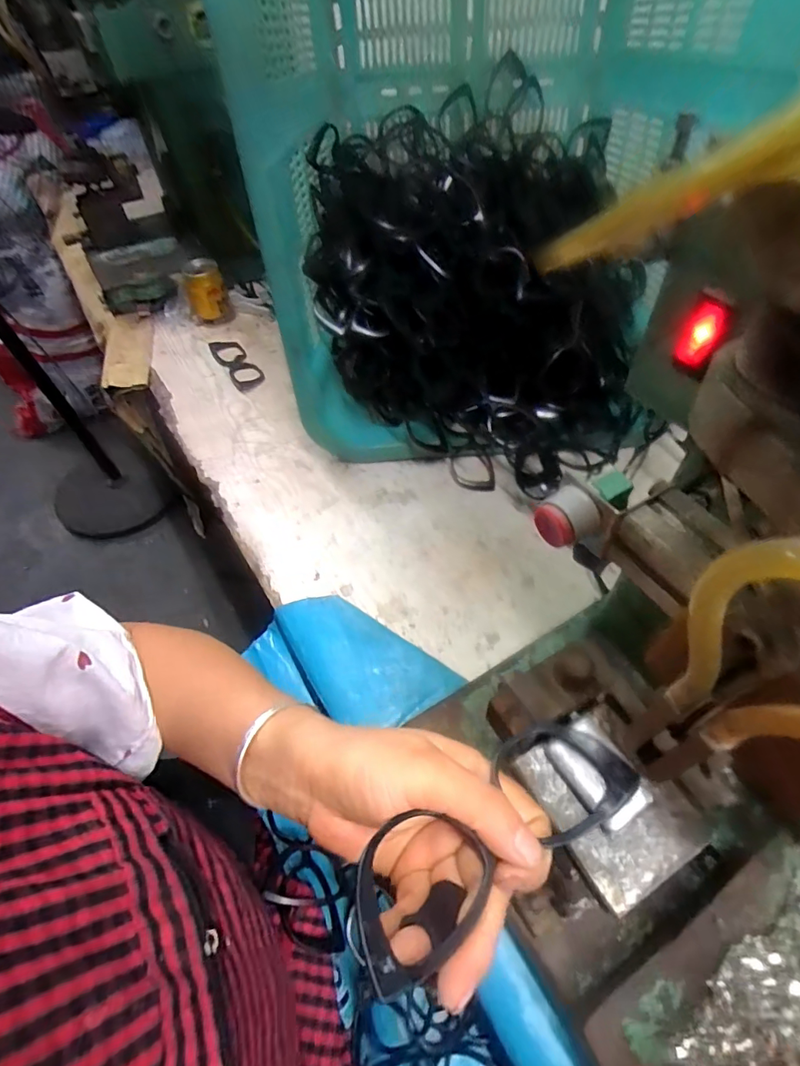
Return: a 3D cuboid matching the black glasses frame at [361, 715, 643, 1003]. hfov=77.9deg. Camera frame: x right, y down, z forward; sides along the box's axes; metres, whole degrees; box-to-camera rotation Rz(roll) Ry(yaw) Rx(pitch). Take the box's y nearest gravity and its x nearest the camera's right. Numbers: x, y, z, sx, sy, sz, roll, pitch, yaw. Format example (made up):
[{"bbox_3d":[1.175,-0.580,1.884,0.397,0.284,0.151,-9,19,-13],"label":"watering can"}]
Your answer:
[{"bbox_3d":[0.043,0.132,0.224,0.149,0.016,0.052,-17,52,-29],"label":"black glasses frame"}]

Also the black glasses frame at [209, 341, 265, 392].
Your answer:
[{"bbox_3d":[-0.285,-0.300,0.861,0.055,0.015,0.161,-29,57,-18],"label":"black glasses frame"}]

